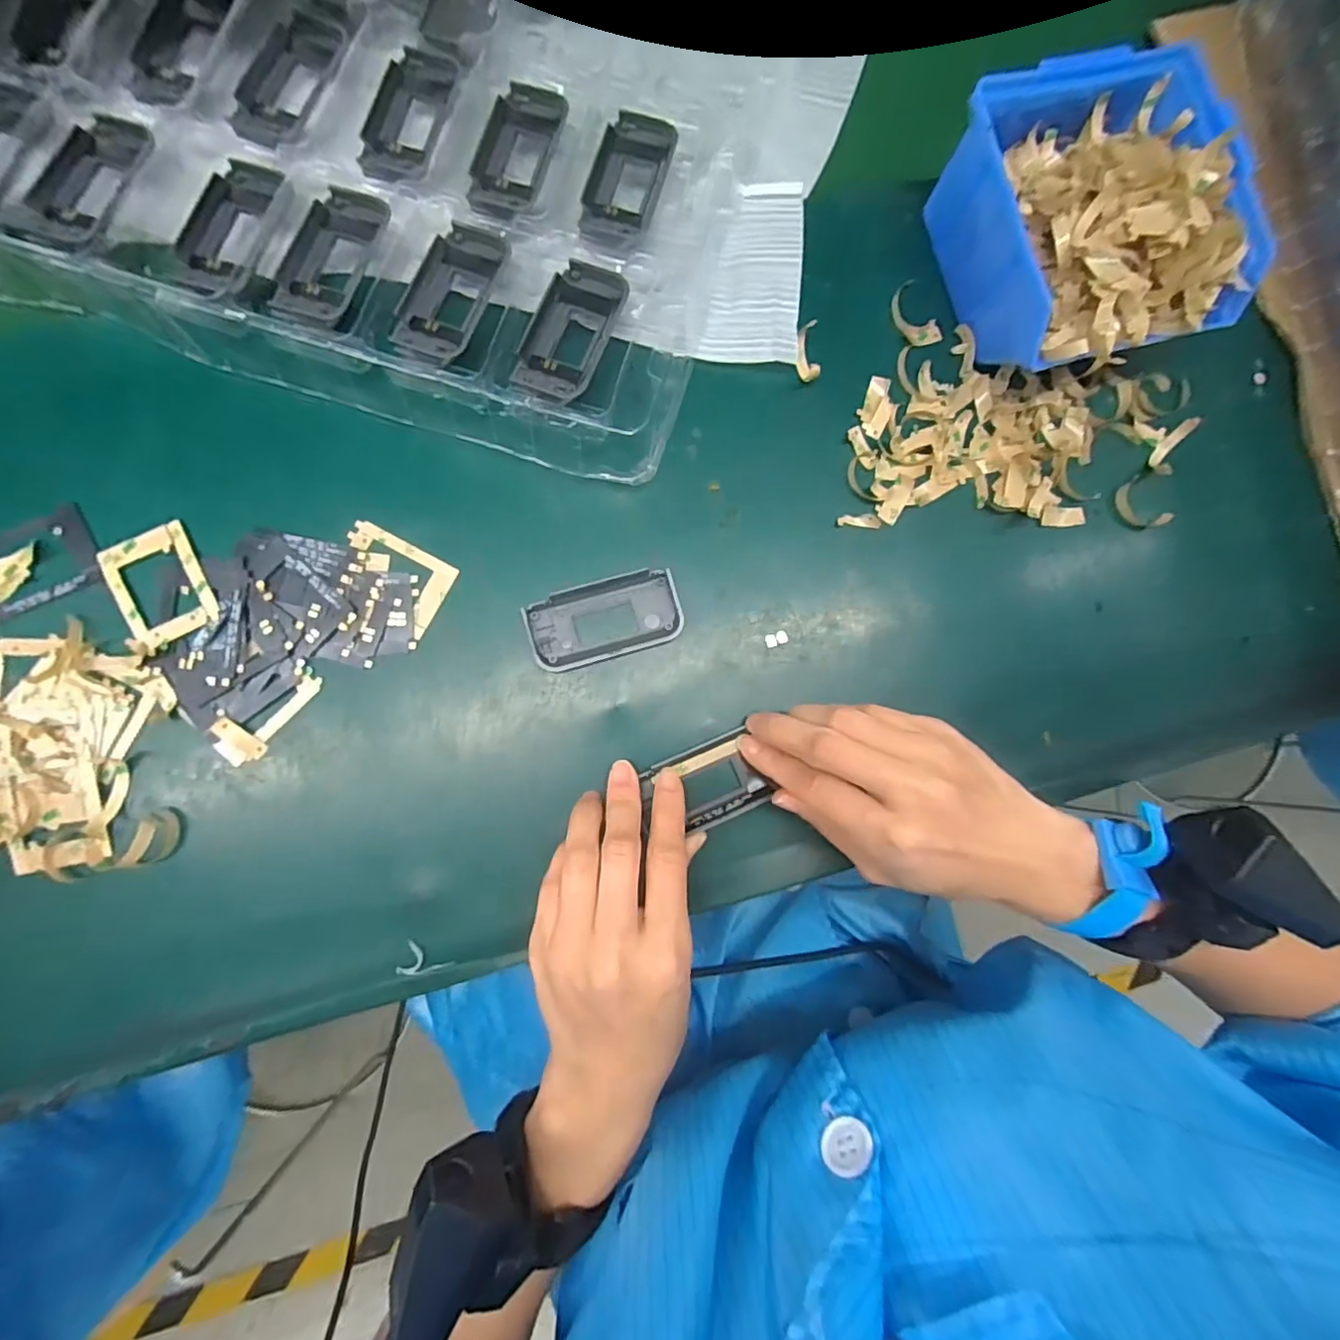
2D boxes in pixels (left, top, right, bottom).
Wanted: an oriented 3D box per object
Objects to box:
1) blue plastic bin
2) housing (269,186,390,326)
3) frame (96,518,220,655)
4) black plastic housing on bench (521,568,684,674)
[{"bbox_3d":[0.215,-0.227,0.305,0.121,0.066,0.135,-17,88,-7],"label":"blue plastic bin"},{"bbox_3d":[-0.166,-0.204,0.287,0.038,0.007,0.075,18,84,-4],"label":"housing"},{"bbox_3d":[-0.241,-0.040,0.279,0.038,0.005,0.053,-26,89,-7],"label":"frame"},{"bbox_3d":[-0.033,-0.025,0.297,0.076,0.008,0.039,-17,88,-7],"label":"black plastic housing on bench"}]

